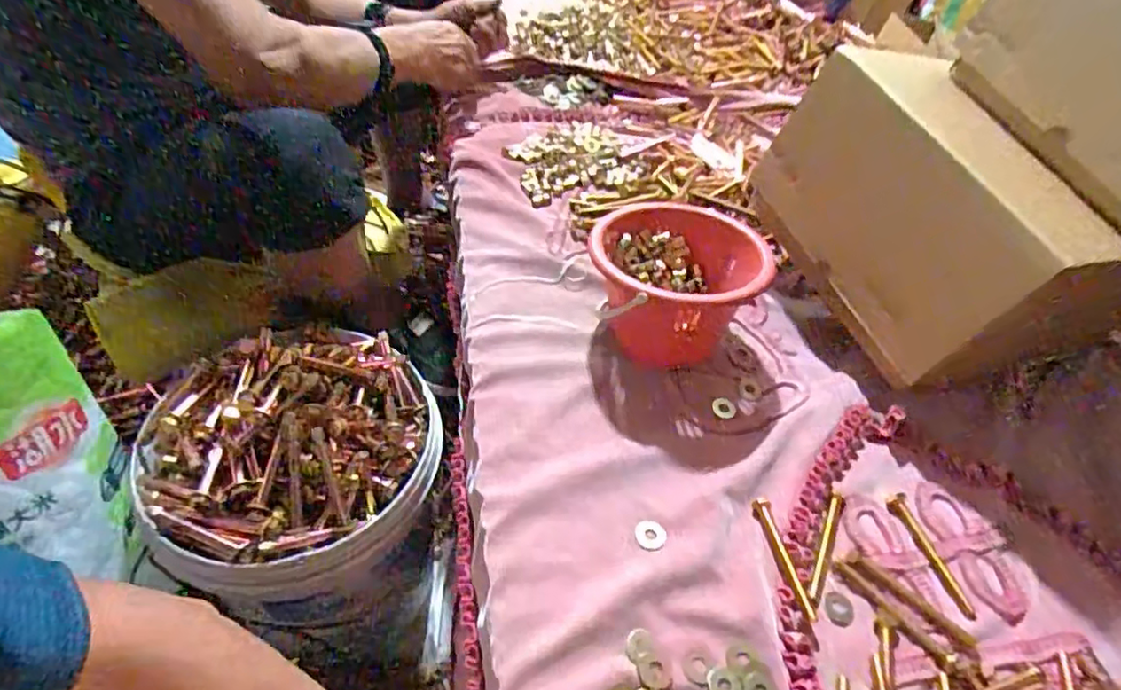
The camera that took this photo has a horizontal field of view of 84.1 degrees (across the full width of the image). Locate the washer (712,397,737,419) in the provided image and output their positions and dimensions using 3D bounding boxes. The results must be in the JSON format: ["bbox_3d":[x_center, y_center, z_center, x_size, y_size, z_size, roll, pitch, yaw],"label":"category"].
[{"bbox_3d":[0.165,0.064,0.627,0.022,0.005,0.023,-1,63,3],"label":"washer"}]

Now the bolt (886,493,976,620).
[{"bbox_3d":[0.317,0.178,0.531,0.019,0.011,0.108,-8,49,-13],"label":"bolt"}]

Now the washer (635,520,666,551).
[{"bbox_3d":[0.075,0.156,0.514,0.024,0.005,0.024,5,47,-1],"label":"washer"}]

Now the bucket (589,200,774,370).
[{"bbox_3d":[0.117,-0.068,0.646,0.163,0.112,0.174,3,48,-3],"label":"bucket"}]

